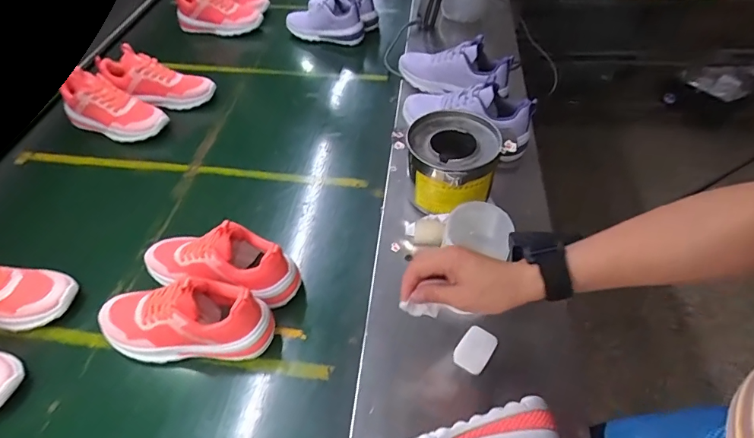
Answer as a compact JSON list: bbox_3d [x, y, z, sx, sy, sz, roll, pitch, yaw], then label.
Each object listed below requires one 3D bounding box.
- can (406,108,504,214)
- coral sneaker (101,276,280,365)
[{"bbox_3d":[0.117,-0.082,0.698,0.139,0.110,0.152,8,51,10],"label":"can"},{"bbox_3d":[-0.255,0.125,0.558,0.218,0.111,0.078,-1,50,0],"label":"coral sneaker"}]

